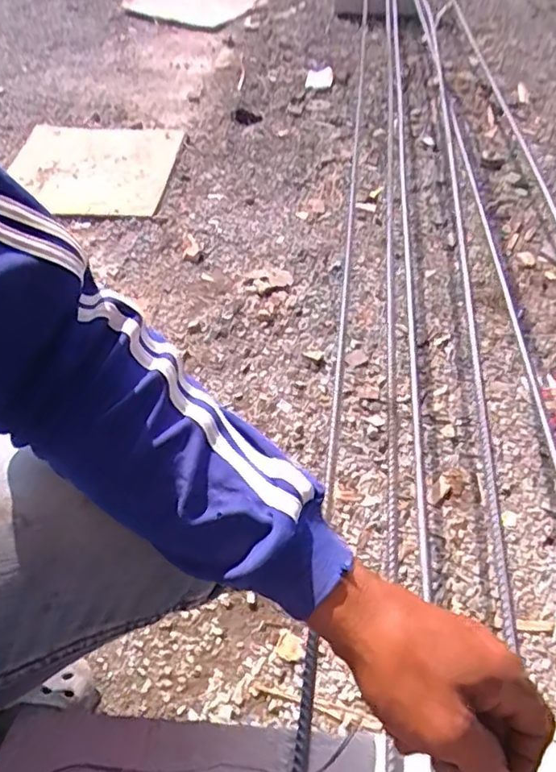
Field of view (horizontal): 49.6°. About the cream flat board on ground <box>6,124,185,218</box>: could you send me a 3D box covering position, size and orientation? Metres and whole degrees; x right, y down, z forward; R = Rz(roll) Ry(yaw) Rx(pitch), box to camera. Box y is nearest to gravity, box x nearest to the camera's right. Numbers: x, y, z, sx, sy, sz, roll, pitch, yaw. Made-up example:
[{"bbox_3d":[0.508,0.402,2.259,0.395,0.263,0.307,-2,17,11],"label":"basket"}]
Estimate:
[{"bbox_3d":[-0.421,-0.492,1.369,0.349,0.027,0.392,2,48,-2],"label":"cream flat board on ground"}]

